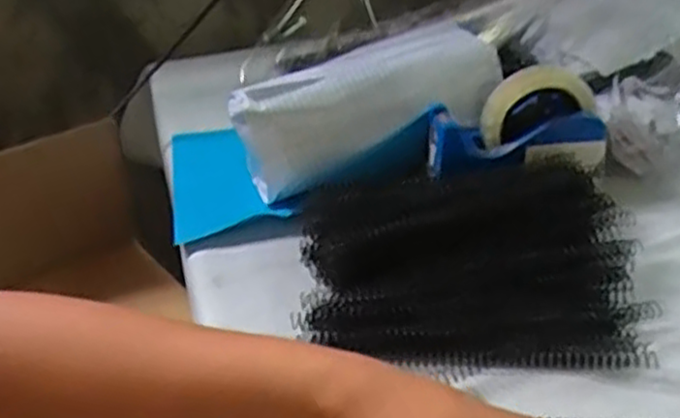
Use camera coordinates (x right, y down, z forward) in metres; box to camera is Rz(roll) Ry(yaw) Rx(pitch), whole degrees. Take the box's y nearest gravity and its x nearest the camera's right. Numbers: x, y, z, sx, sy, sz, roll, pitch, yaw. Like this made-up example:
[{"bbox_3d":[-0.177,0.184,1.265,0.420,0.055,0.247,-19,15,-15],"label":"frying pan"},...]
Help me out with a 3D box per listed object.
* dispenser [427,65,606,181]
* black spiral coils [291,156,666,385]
[{"bbox_3d":[0.157,-0.075,0.683,0.157,0.088,0.059,-4,-9,4],"label":"dispenser"},{"bbox_3d":[0.102,0.033,0.594,0.260,0.066,0.207,-2,34,2],"label":"black spiral coils"}]

